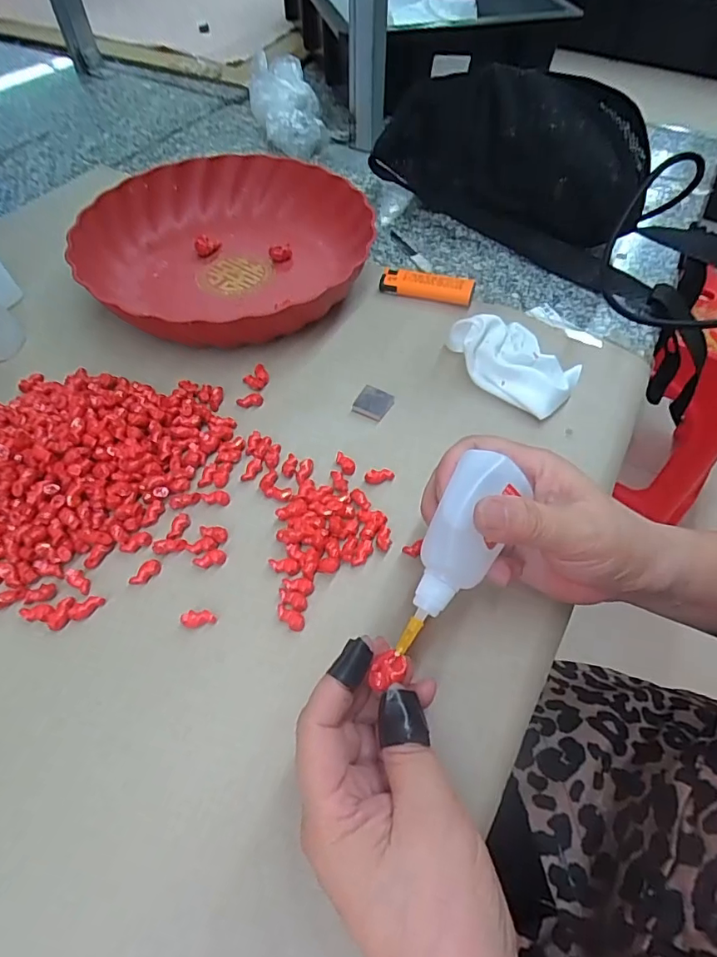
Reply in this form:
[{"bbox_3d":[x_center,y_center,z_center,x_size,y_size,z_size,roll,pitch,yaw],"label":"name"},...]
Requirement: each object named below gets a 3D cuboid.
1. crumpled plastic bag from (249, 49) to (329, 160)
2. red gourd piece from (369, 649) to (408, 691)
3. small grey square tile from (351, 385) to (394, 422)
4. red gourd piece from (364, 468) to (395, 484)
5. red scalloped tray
[{"bbox_3d":[-0.086,-0.454,0.607,0.076,0.072,0.142,-15,57,-10],"label":"crumpled plastic bag"},{"bbox_3d":[0.013,0.086,0.224,0.014,0.010,0.019,22,58,15],"label":"red gourd piece"},{"bbox_3d":[0.011,-0.055,0.365,0.024,0.006,0.025,26,59,17],"label":"small grey square tile"},{"bbox_3d":[0.013,-0.002,0.327,0.019,0.006,0.009,-14,56,-9],"label":"red gourd piece"},{"bbox_3d":[-0.117,-0.203,0.446,0.246,0.046,0.244,21,58,14],"label":"red scalloped tray"}]

